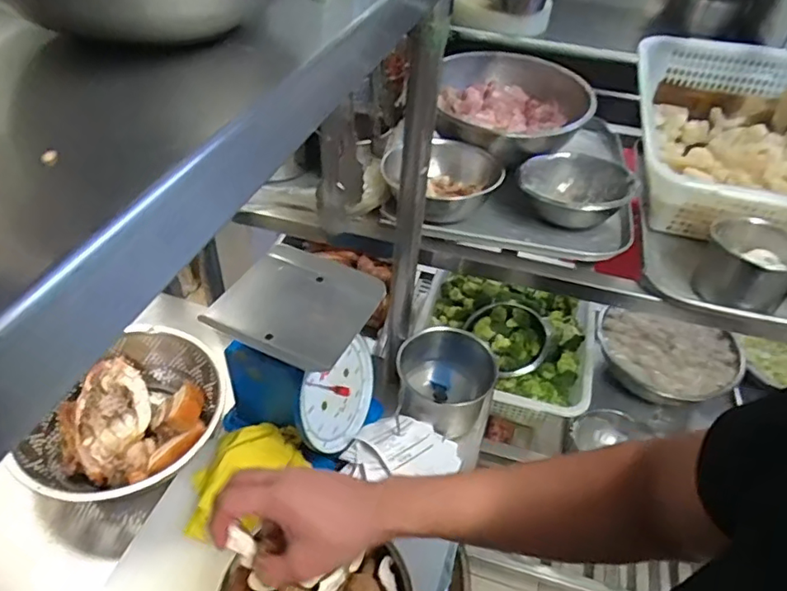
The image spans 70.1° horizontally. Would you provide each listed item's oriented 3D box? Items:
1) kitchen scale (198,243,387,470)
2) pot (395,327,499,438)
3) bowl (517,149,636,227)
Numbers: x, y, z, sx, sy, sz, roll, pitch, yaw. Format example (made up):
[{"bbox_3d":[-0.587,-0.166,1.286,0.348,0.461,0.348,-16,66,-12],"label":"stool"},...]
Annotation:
[{"bbox_3d":[-0.116,0.083,0.729,0.164,0.215,0.163,21,46,17],"label":"kitchen scale"},{"bbox_3d":[0.073,0.125,0.798,0.130,0.101,0.124,2,43,-2],"label":"pot"},{"bbox_3d":[0.260,-0.144,0.821,0.154,0.076,0.154,13,44,9],"label":"bowl"}]

